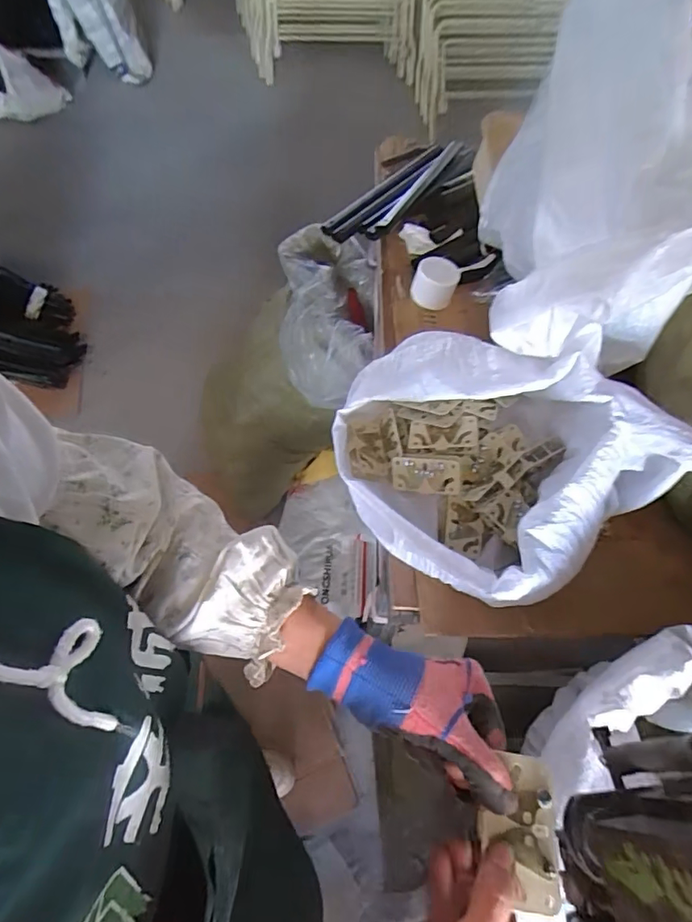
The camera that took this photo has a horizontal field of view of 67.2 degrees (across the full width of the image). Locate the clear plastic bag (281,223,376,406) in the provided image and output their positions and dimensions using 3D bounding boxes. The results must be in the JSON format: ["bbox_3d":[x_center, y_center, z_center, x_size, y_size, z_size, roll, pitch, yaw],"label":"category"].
[{"bbox_3d":[-0.048,-0.344,1.224,0.217,0.173,0.416,2,59,-1],"label":"clear plastic bag"}]

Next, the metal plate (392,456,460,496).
[{"bbox_3d":[0.090,0.017,0.597,0.078,0.042,0.004,2,24,25],"label":"metal plate"}]

